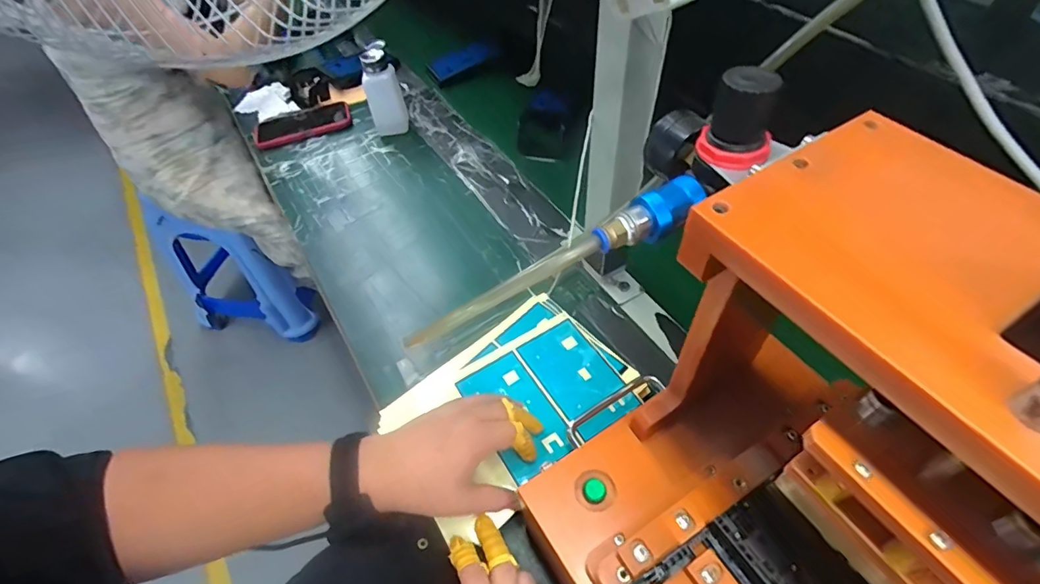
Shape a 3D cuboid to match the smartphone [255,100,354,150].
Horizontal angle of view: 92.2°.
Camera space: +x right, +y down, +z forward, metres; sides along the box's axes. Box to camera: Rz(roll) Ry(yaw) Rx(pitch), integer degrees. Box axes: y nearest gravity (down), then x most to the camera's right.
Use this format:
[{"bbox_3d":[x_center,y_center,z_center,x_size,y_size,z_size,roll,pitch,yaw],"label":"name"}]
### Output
[{"bbox_3d":[-0.374,-0.291,0.866,0.159,0.014,0.076,-15,52,-9],"label":"smartphone"}]

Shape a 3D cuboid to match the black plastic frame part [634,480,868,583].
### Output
[{"bbox_3d":[0.131,0.164,0.279,0.126,0.041,0.075,-27,54,-17],"label":"black plastic frame part"}]

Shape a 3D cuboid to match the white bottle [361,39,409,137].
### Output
[{"bbox_3d":[-0.220,-0.322,0.802,0.056,0.129,0.050,-25,54,-16],"label":"white bottle"}]

